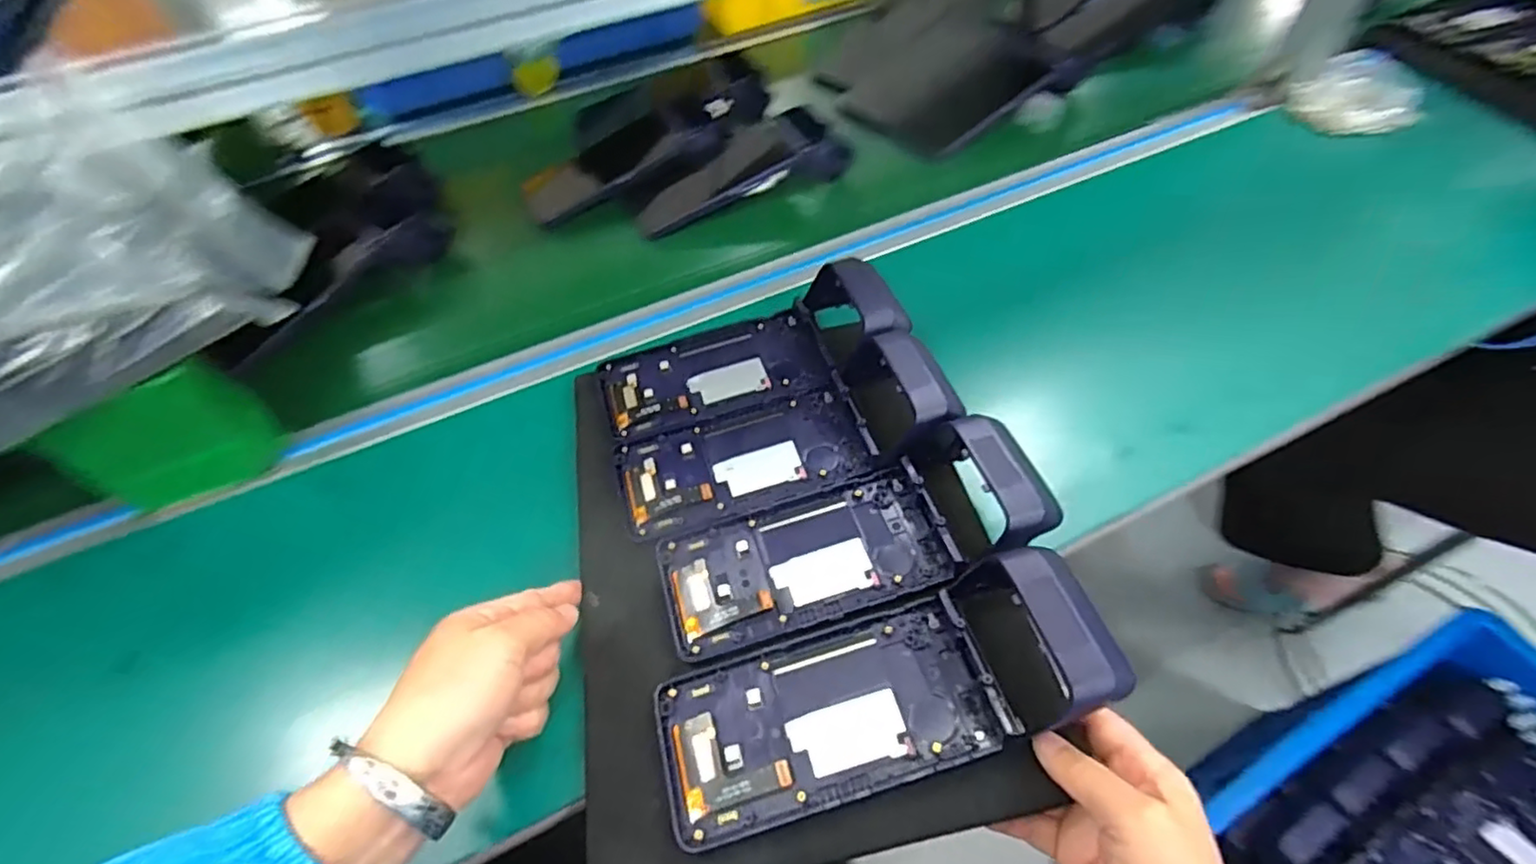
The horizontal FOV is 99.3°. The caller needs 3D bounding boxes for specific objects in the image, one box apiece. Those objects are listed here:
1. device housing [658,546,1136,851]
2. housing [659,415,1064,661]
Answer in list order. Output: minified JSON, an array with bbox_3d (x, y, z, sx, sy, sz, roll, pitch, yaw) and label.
[{"bbox_3d":[0.057,0.133,0.326,0.224,0.047,0.082,-22,54,4],"label":"device housing"},{"bbox_3d":[0.049,0.063,0.383,0.224,0.045,0.087,-22,54,2],"label":"housing"}]

